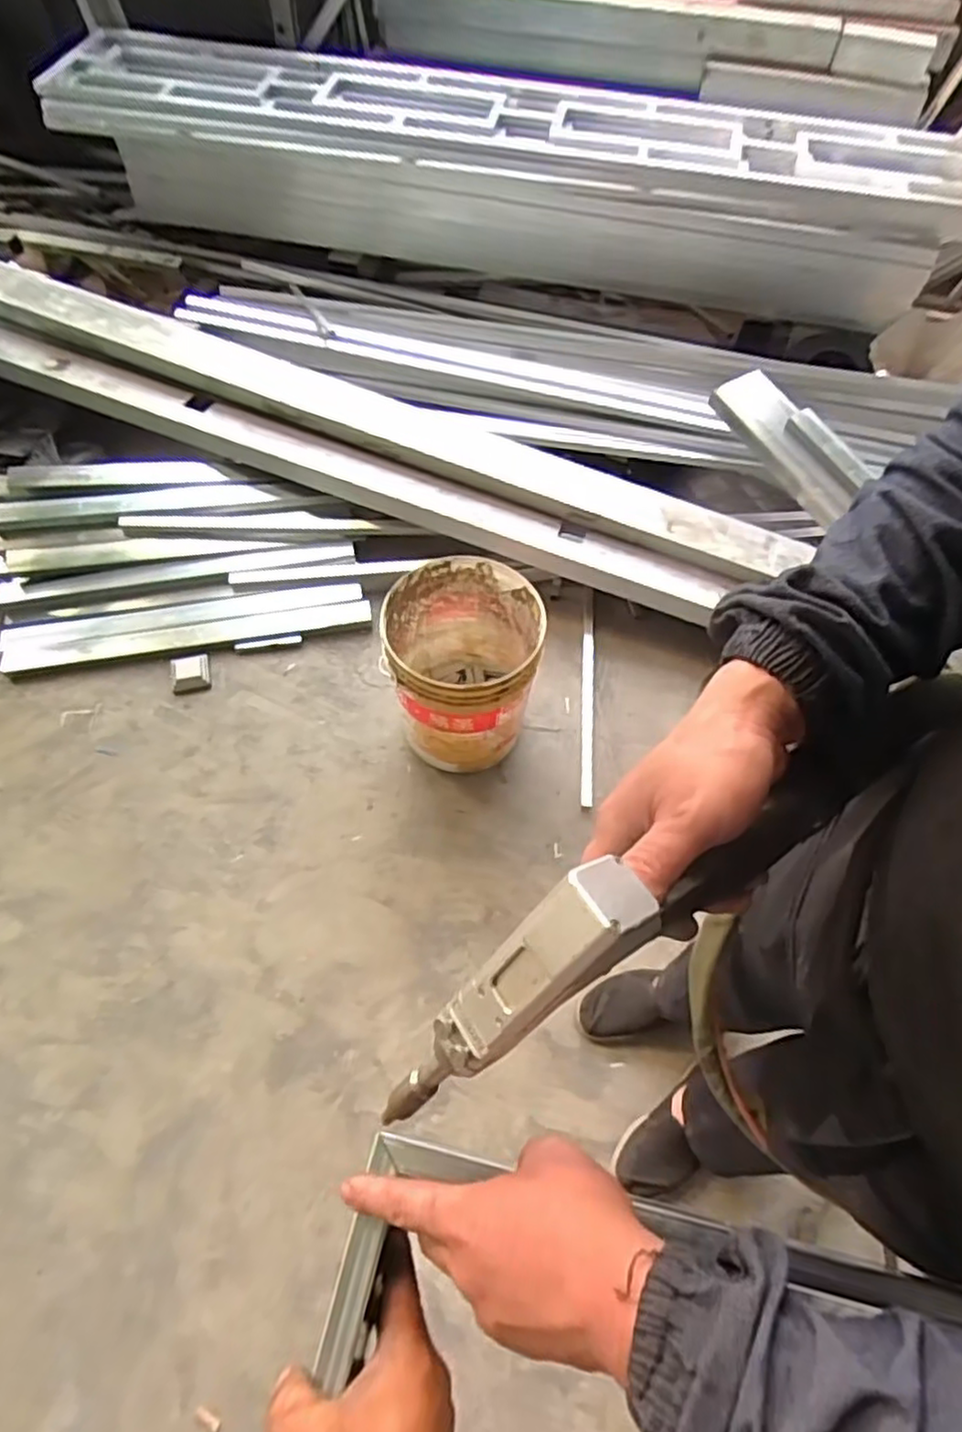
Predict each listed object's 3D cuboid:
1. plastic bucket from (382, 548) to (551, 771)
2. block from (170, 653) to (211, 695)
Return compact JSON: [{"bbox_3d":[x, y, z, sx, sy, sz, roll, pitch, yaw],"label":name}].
[{"bbox_3d":[-0.043,-0.084,1.413,0.293,0.353,0.289,1,60,-2],"label":"plastic bucket"},{"bbox_3d":[-0.664,-0.096,1.592,0.089,0.031,0.091,-11,63,-8],"label":"block"}]

